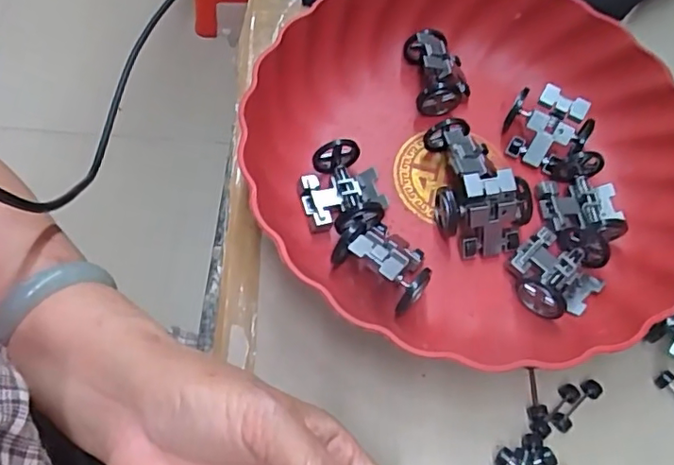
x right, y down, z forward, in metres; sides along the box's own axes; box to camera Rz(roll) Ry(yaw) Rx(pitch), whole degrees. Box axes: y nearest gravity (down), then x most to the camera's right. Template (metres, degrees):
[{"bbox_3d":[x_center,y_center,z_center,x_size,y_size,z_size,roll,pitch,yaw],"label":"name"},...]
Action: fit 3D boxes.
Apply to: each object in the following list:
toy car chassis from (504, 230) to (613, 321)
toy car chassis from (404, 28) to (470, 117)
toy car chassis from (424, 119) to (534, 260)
[{"bbox_3d":[0.119,0.019,0.306,0.051,0.020,0.043,-41,70,-21],"label":"toy car chassis"},{"bbox_3d":[0.064,-0.099,0.359,0.035,0.036,0.046,-4,62,-4],"label":"toy car chassis"},{"bbox_3d":[0.078,-0.028,0.322,0.049,0.032,0.075,-14,63,-10],"label":"toy car chassis"}]

